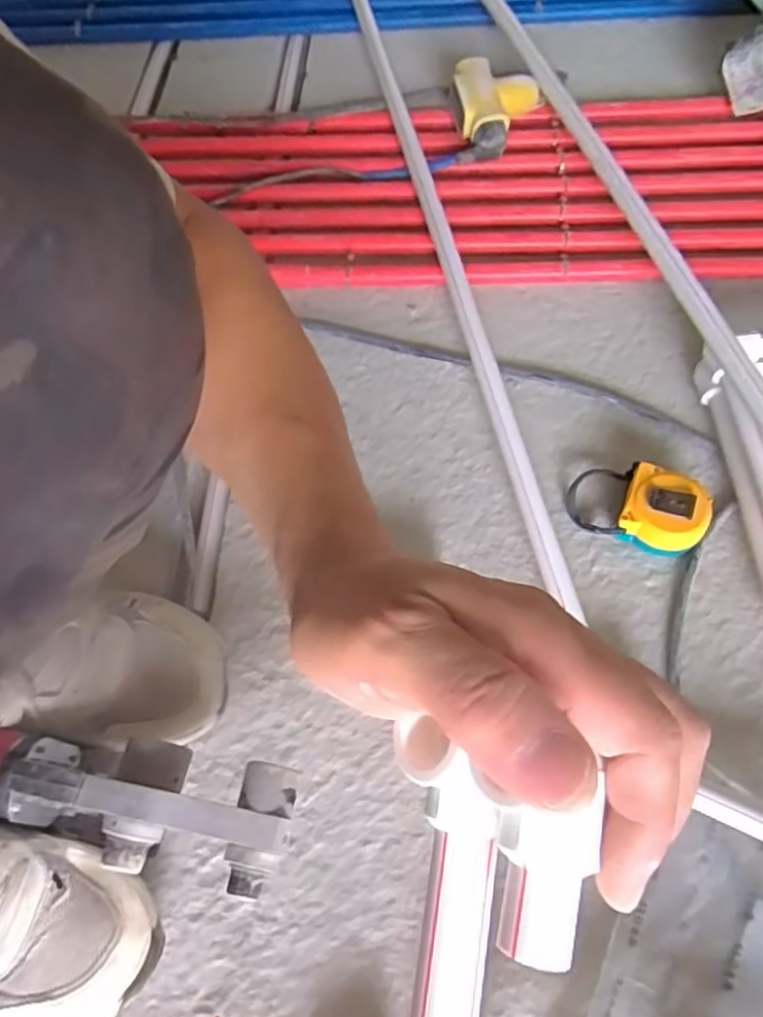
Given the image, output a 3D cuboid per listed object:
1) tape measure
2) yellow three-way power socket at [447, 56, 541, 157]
[{"bbox_3d":[0.203,-0.002,0.539,0.102,0.040,0.065,18,65,14],"label":"tape measure"},{"bbox_3d":[0.117,-0.434,0.747,0.091,0.059,0.096,-2,63,3],"label":"yellow three-way power socket"}]

